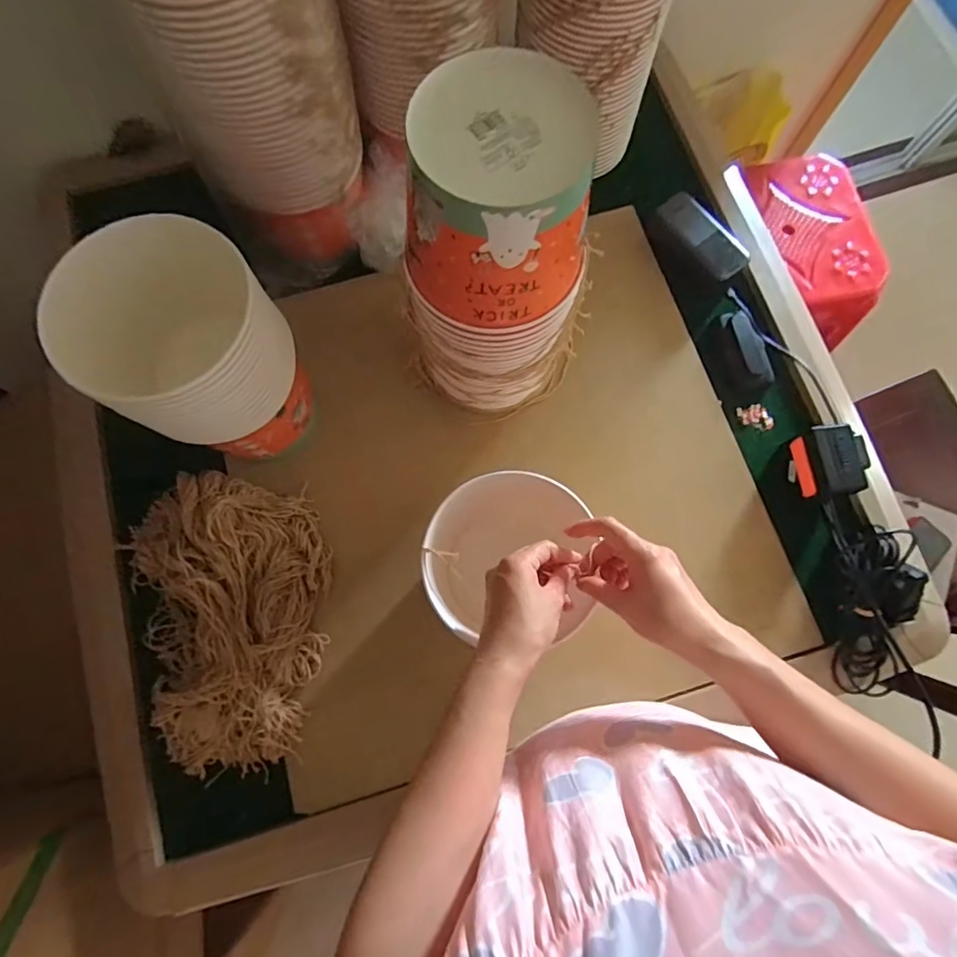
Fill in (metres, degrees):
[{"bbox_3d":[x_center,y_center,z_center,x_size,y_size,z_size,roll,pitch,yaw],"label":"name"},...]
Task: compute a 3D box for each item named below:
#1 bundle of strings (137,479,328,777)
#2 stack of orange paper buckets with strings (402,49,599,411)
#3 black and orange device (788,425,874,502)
[{"bbox_3d":[-0.263,0.141,0.570,0.209,0.047,0.313,-14,76,-3],"label":"bundle of strings"},{"bbox_3d":[0.018,-0.179,0.507,0.138,0.325,0.131,32,78,8],"label":"stack of orange paper buckets with strings"},{"bbox_3d":[0.398,-0.015,0.607,0.059,0.071,0.076,-7,76,-1],"label":"black and orange device"}]

